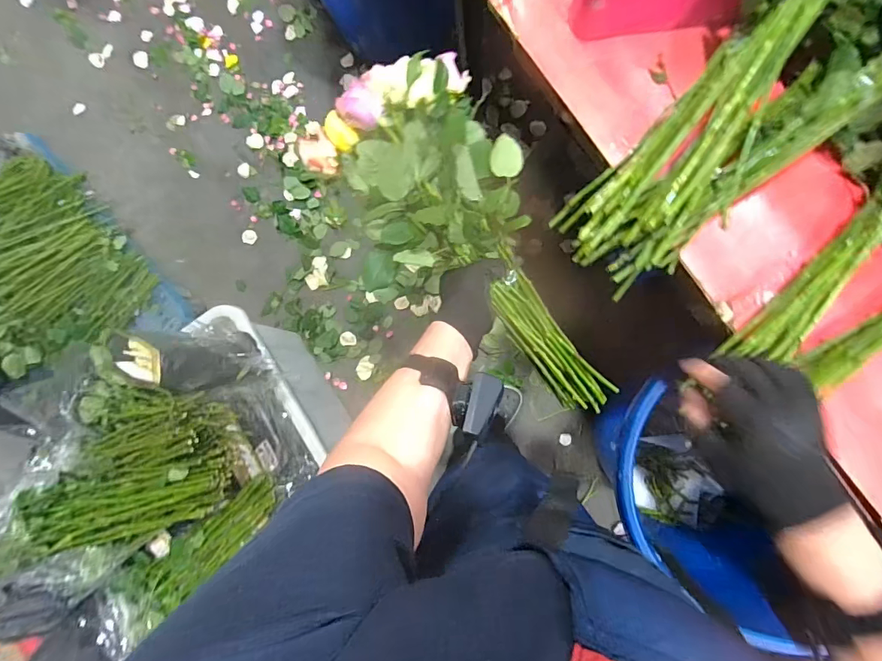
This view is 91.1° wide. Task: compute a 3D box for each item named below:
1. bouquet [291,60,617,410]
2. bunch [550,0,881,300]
[{"bbox_3d":[0.047,-0.097,0.535,0.227,0.136,0.448,-36,100,4],"label":"bouquet"},{"bbox_3d":[0.359,-0.268,0.442,0.515,0.150,0.289,-42,81,20],"label":"bunch"}]

